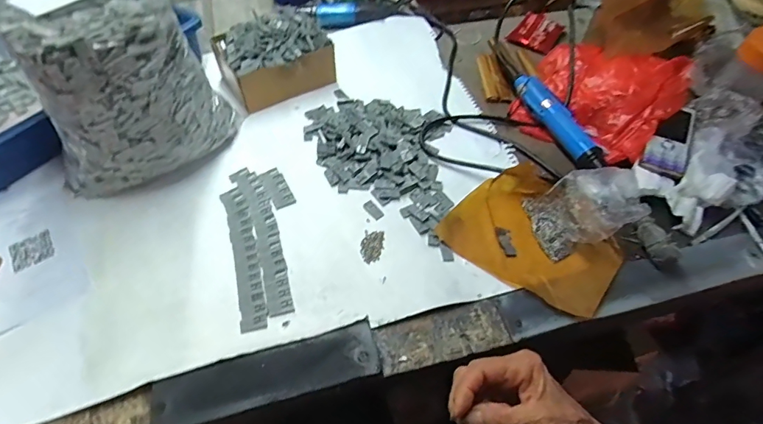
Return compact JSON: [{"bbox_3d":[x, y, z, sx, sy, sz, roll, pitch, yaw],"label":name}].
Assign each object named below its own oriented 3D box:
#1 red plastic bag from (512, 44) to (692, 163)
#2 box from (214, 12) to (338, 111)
[{"bbox_3d":[0.291,-0.164,0.636,0.165,0.070,0.210,-38,60,-26],"label":"red plastic bag"},{"bbox_3d":[-0.164,-0.240,0.700,0.158,0.083,0.122,-24,55,-18],"label":"box"}]

